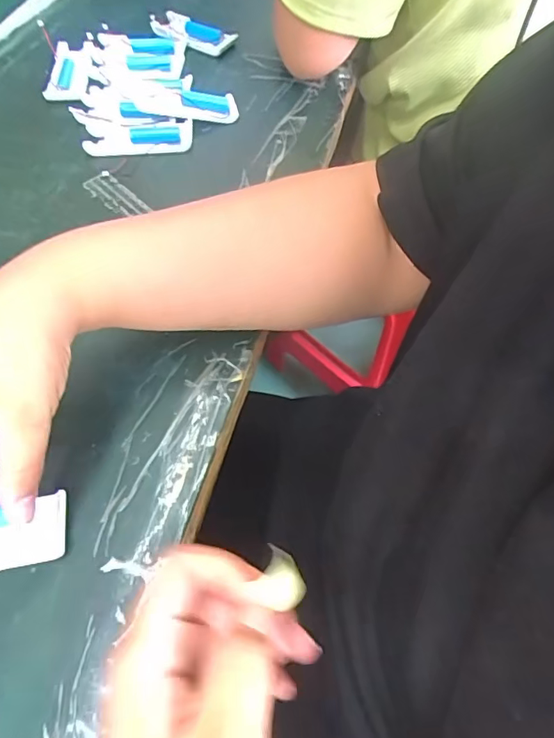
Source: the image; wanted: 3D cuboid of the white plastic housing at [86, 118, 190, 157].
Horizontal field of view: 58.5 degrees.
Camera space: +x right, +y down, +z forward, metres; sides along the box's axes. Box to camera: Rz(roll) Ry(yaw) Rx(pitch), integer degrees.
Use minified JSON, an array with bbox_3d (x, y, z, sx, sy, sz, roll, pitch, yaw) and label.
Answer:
[{"bbox_3d":[-0.138,-0.231,0.497,0.103,0.015,0.037,-4,60,-4],"label":"white plastic housing"}]

